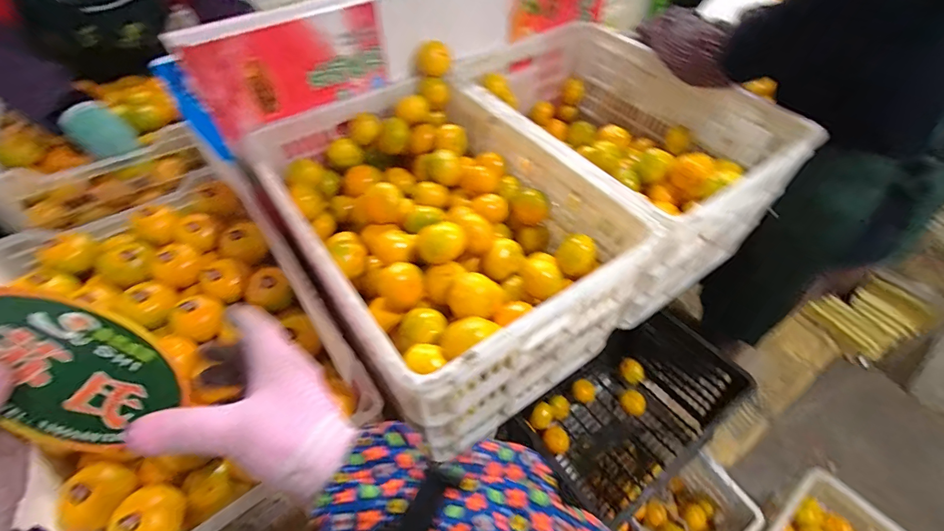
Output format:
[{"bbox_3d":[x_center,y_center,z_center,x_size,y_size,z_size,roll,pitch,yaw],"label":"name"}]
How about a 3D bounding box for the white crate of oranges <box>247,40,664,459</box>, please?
[{"bbox_3d":[-0.044,-0.065,0.759,0.465,0.286,0.586,-29,56,-21],"label":"white crate of oranges"}]

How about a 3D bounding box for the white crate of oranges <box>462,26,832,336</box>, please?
[{"bbox_3d":[0.298,-0.241,0.923,0.470,0.290,0.607,-28,55,-20],"label":"white crate of oranges"}]

